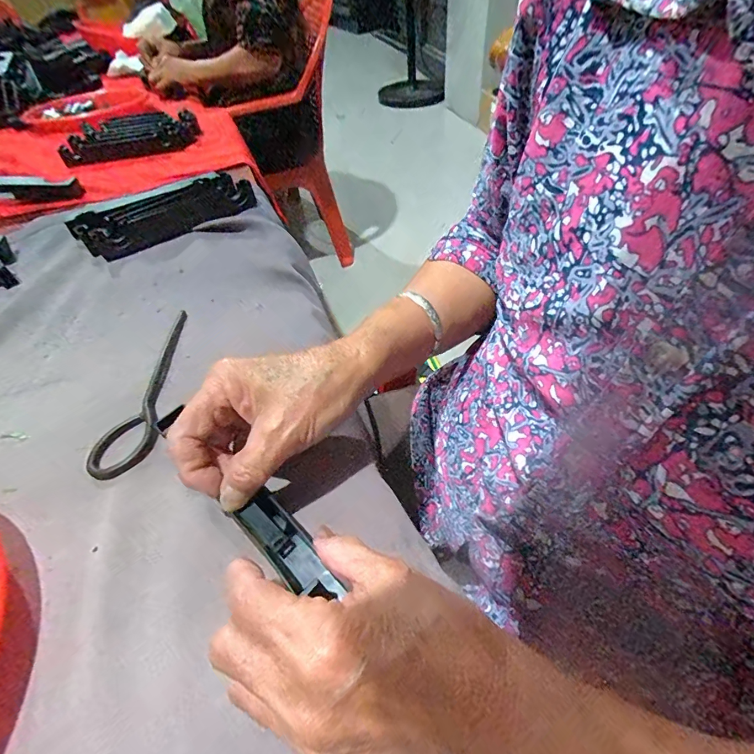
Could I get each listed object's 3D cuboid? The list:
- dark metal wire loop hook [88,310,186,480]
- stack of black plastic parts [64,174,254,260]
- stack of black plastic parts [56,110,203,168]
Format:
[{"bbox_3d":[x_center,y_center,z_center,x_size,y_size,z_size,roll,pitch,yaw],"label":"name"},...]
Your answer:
[{"bbox_3d":[-0.179,0.006,0.345,0.041,0.009,0.172,1,48,5],"label":"dark metal wire loop hook"},{"bbox_3d":[-0.263,-0.205,0.521,0.208,0.027,0.089,-28,52,-20],"label":"stack of black plastic parts"},{"bbox_3d":[-0.422,-0.416,0.715,0.216,0.030,0.130,-13,48,-5],"label":"stack of black plastic parts"}]

